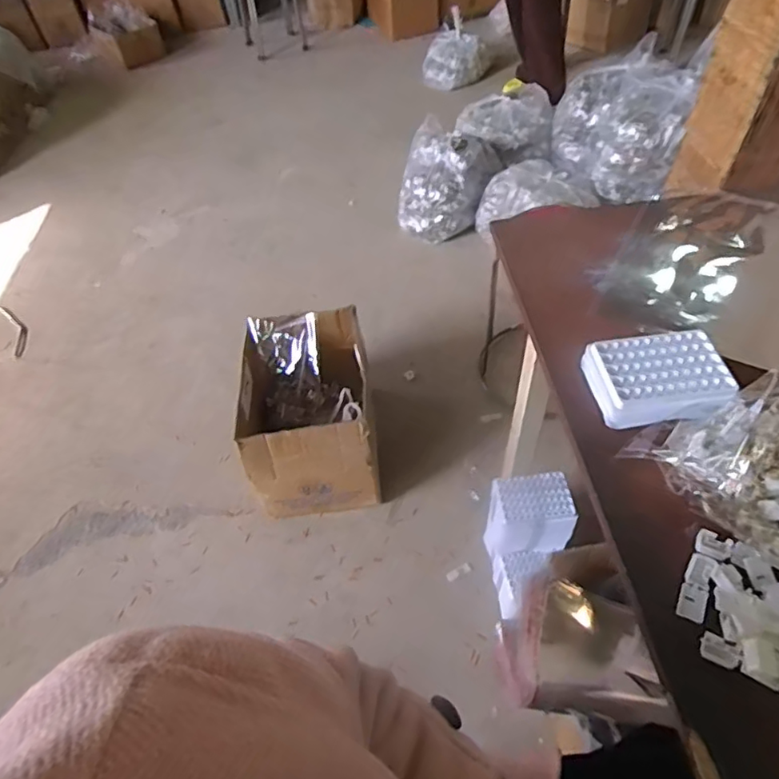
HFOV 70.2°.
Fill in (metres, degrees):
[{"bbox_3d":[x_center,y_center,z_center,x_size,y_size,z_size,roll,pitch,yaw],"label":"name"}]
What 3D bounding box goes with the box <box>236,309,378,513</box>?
[{"bbox_3d":[-0.182,0.049,1.307,0.281,0.274,0.380,-6,51,1],"label":"box"}]

